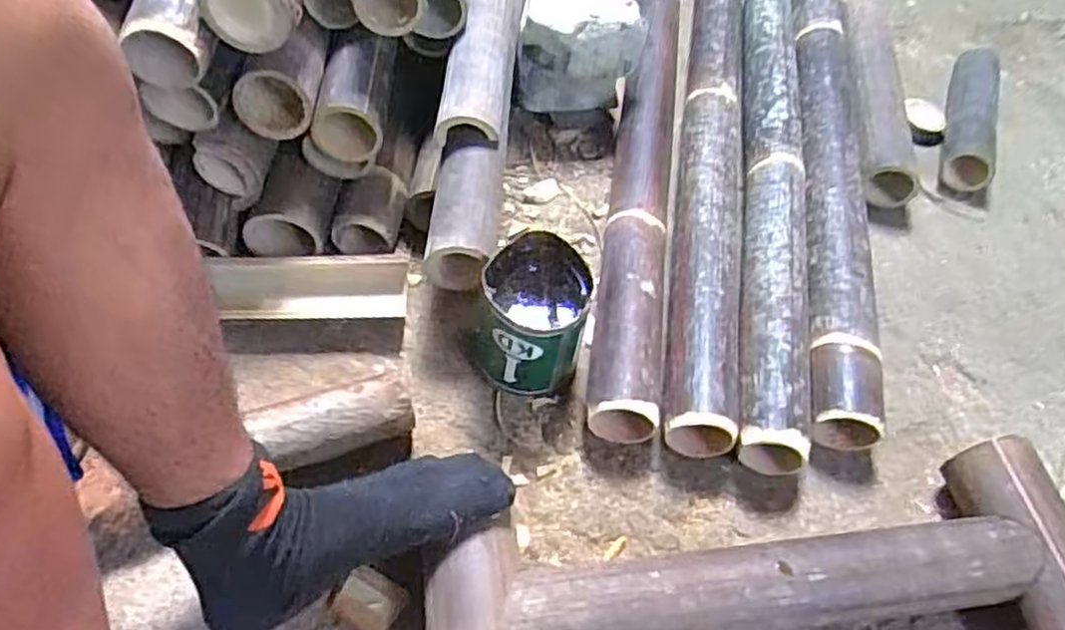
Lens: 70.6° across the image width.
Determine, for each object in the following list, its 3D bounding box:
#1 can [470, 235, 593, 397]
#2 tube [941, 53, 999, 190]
[{"bbox_3d":[-0.004,0.007,0.694,0.095,0.126,0.104,2,53,-3],"label":"can"},{"bbox_3d":[0.549,-0.252,0.940,0.053,0.050,0.230,16,64,8],"label":"tube"}]

